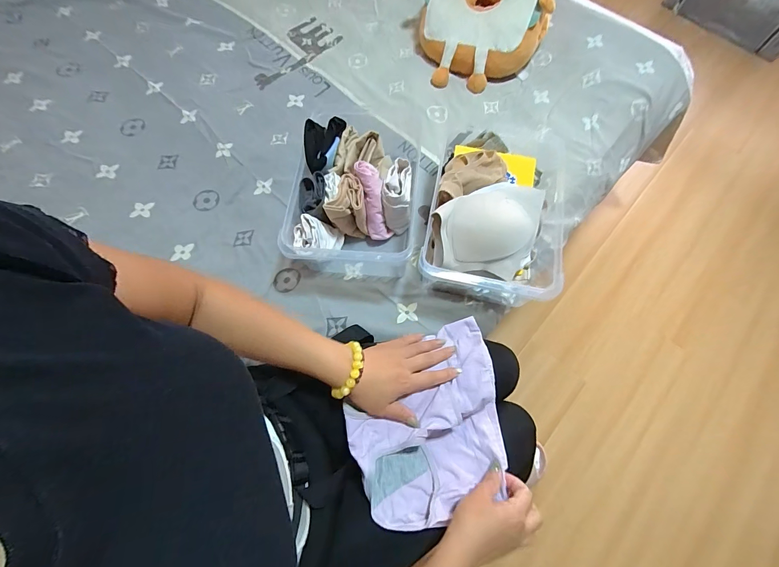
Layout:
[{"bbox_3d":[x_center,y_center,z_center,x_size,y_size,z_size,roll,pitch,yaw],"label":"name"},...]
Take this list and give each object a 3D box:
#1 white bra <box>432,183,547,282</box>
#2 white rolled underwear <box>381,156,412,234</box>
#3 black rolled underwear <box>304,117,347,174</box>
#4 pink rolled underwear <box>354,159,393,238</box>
[{"bbox_3d":[0.174,-0.096,0.584,0.190,0.067,0.169,-7,69,-3],"label":"white bra"},{"bbox_3d":[0.013,-0.168,0.653,0.053,0.107,0.097,1,68,0],"label":"white rolled underwear"},{"bbox_3d":[-0.131,-0.272,0.633,0.059,0.034,0.125,16,69,6],"label":"black rolled underwear"},{"bbox_3d":[-0.029,-0.155,0.642,0.046,0.045,0.149,-15,114,-7],"label":"pink rolled underwear"}]

